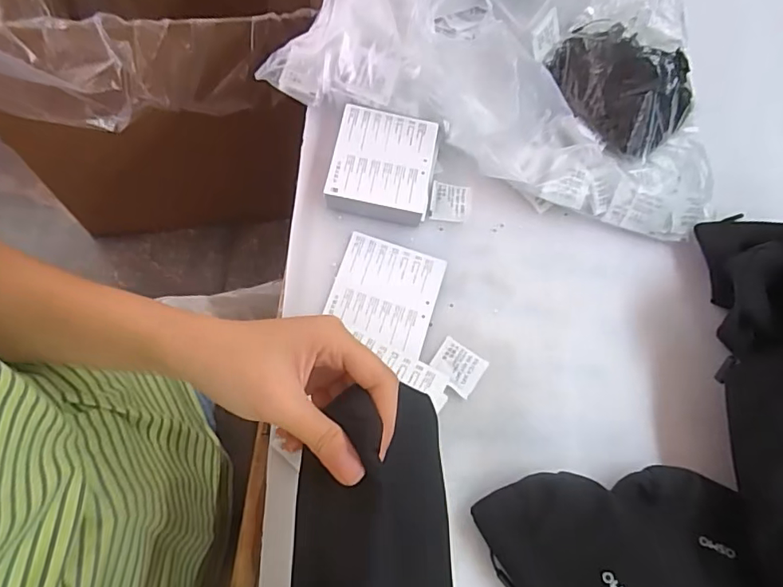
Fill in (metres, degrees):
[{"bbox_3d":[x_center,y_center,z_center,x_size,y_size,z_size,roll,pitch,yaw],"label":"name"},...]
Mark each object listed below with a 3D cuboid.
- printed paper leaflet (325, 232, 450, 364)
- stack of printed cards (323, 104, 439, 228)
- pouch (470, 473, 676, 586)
[{"bbox_3d":[-0.006,-0.001,0.462,0.090,0.004,0.093,18,71,1],"label":"printed paper leaflet"},{"bbox_3d":[-0.009,-0.120,0.492,0.092,0.030,0.100,11,67,-3],"label":"stack of printed cards"},{"bbox_3d":[0.152,0.225,0.362,0.093,0.043,0.210,-25,74,-17],"label":"pouch"}]

